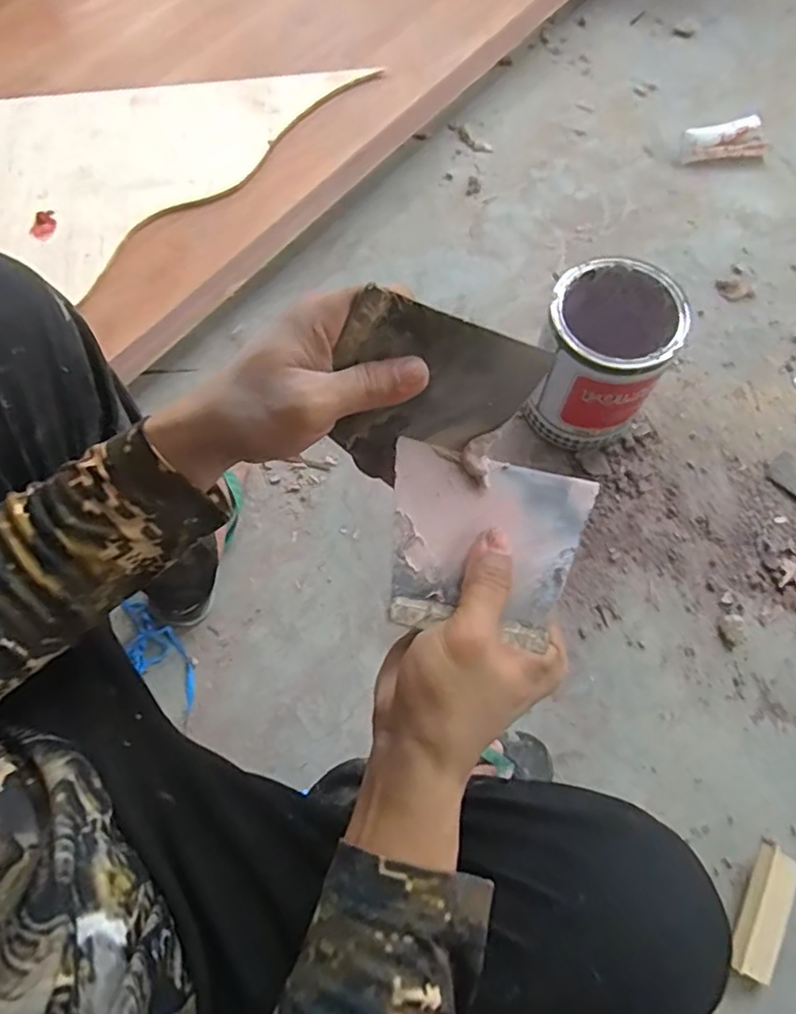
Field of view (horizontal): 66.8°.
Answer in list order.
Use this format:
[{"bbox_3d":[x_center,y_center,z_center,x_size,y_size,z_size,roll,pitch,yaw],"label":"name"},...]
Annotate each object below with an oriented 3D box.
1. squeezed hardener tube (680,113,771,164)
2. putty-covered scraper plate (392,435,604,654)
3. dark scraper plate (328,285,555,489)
[{"bbox_3d":[0.558,-0.625,1.026,0.136,0.034,0.057,-5,73,-1],"label":"squeezed hardener tube"},{"bbox_3d":[0.047,0.020,0.322,0.105,0.012,0.094,10,75,1],"label":"putty-covered scraper plate"},{"bbox_3d":[0.014,-0.053,0.319,0.096,0.095,0.007,20,33,-4],"label":"dark scraper plate"}]

